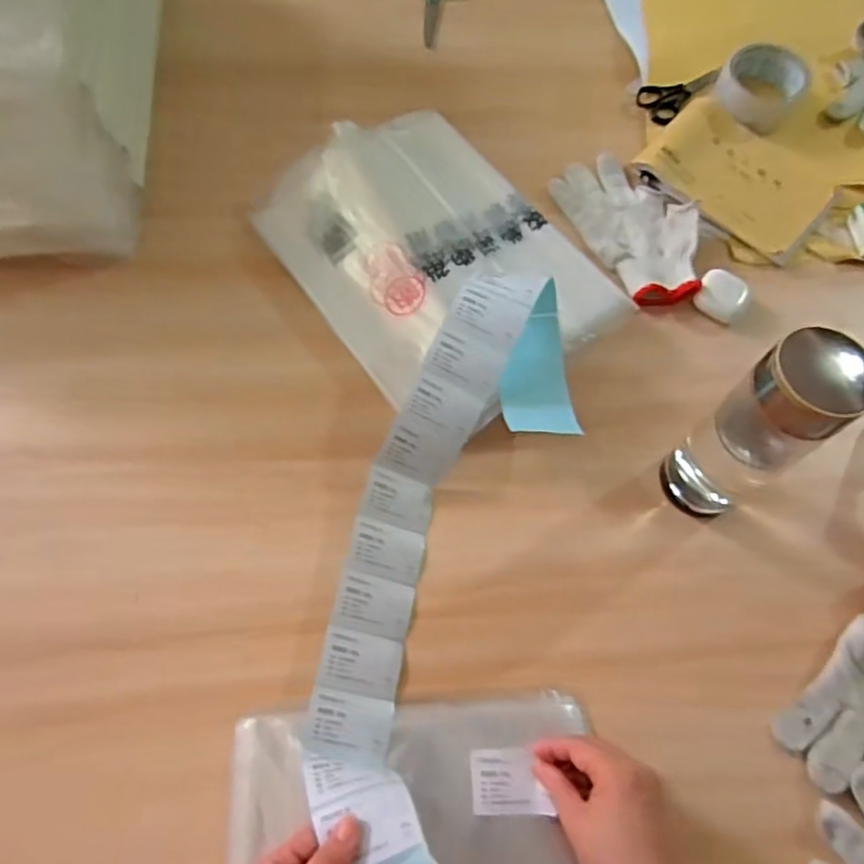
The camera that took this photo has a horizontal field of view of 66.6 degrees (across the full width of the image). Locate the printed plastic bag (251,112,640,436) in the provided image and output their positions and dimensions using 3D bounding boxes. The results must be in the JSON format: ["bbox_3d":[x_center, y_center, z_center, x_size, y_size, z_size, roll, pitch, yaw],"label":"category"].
[{"bbox_3d":[-0.002,-0.165,0.612,0.226,0.023,0.315,-36,75,-12],"label":"printed plastic bag"}]

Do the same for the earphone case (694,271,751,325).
[{"bbox_3d":[0.280,-0.132,0.633,0.047,0.018,0.046,35,69,12],"label":"earphone case"}]

